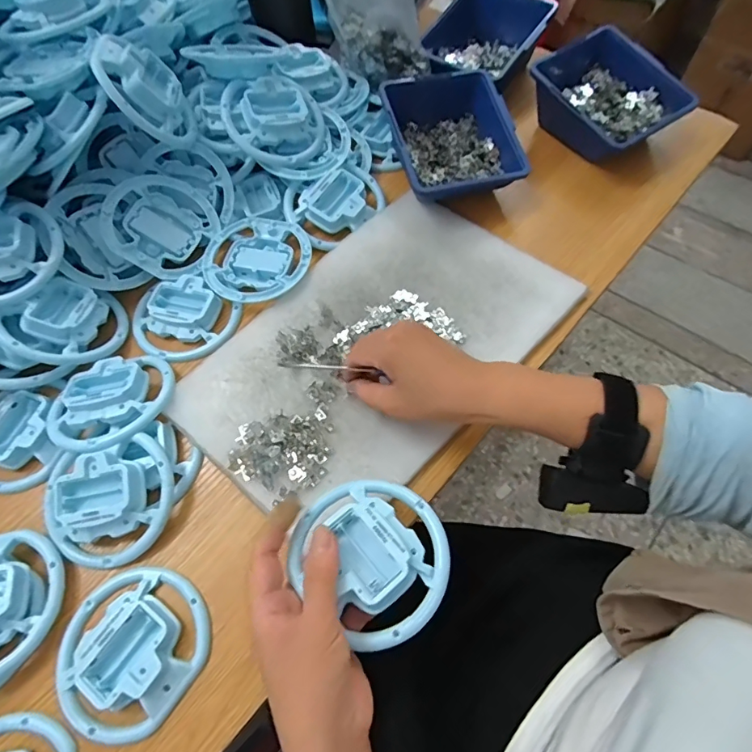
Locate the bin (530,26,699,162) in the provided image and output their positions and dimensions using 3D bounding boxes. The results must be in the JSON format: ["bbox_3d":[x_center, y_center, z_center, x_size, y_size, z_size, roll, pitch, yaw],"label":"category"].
[{"bbox_3d":[0.240,-0.299,0.516,0.117,0.073,0.160,-34,67,-13],"label":"bin"}]

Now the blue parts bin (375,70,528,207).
[{"bbox_3d":[0.077,-0.242,0.488,0.120,0.065,0.142,-14,64,-4],"label":"blue parts bin"}]

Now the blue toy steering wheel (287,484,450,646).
[{"bbox_3d":[-0.002,0.112,0.303,0.101,0.026,0.091,36,71,19],"label":"blue toy steering wheel"}]

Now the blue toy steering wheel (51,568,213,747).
[{"bbox_3d":[-0.171,0.188,0.325,0.099,0.021,0.102,-1,63,3],"label":"blue toy steering wheel"}]

